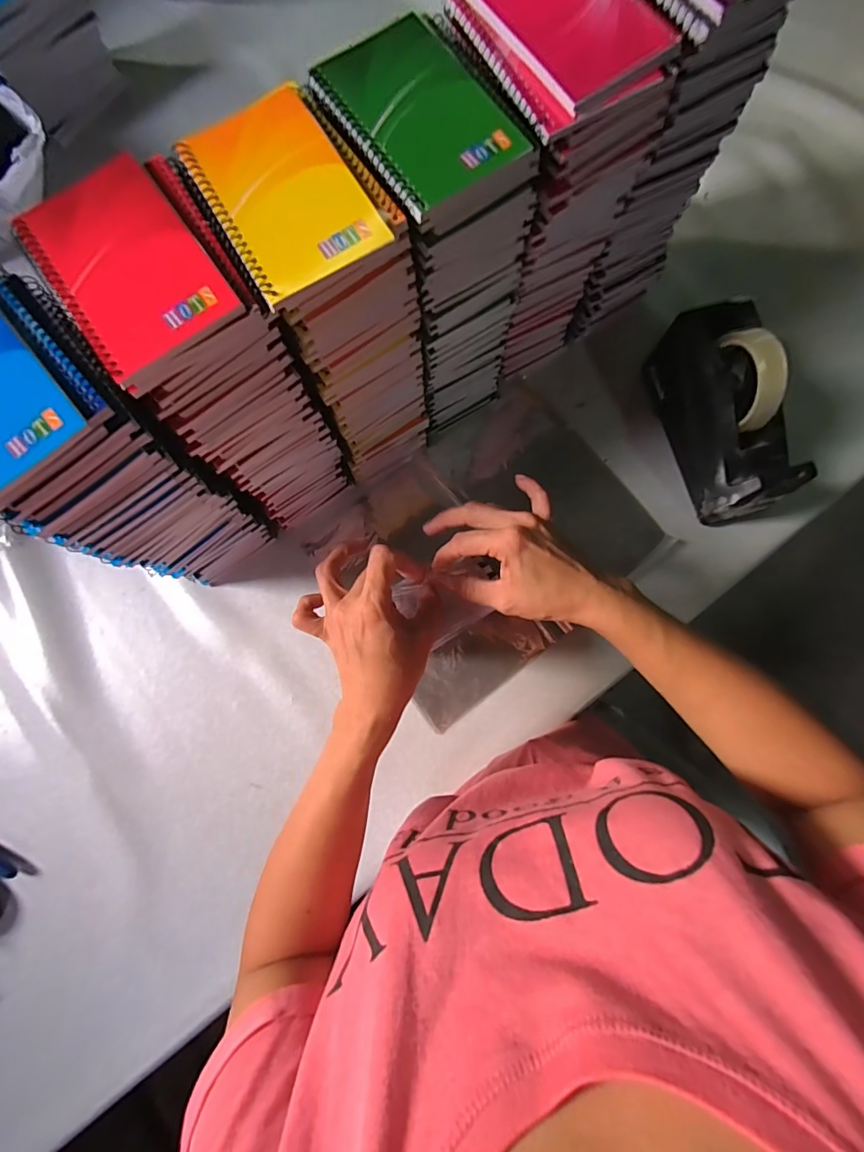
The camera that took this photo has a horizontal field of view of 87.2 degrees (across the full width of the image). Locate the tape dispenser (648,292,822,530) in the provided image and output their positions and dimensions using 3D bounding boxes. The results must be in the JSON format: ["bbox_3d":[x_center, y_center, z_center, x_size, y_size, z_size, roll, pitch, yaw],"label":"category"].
[{"bbox_3d":[0.307,-0.170,0.467,0.075,0.118,0.210,-13,81,-1],"label":"tape dispenser"}]

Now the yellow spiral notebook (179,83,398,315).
[{"bbox_3d":[-0.090,-0.231,0.268,0.082,0.008,0.133,-30,82,-4],"label":"yellow spiral notebook"}]

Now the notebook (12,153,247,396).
[{"bbox_3d":[-0.175,-0.179,0.259,0.081,0.007,0.126,-37,83,-5],"label":"notebook"}]

